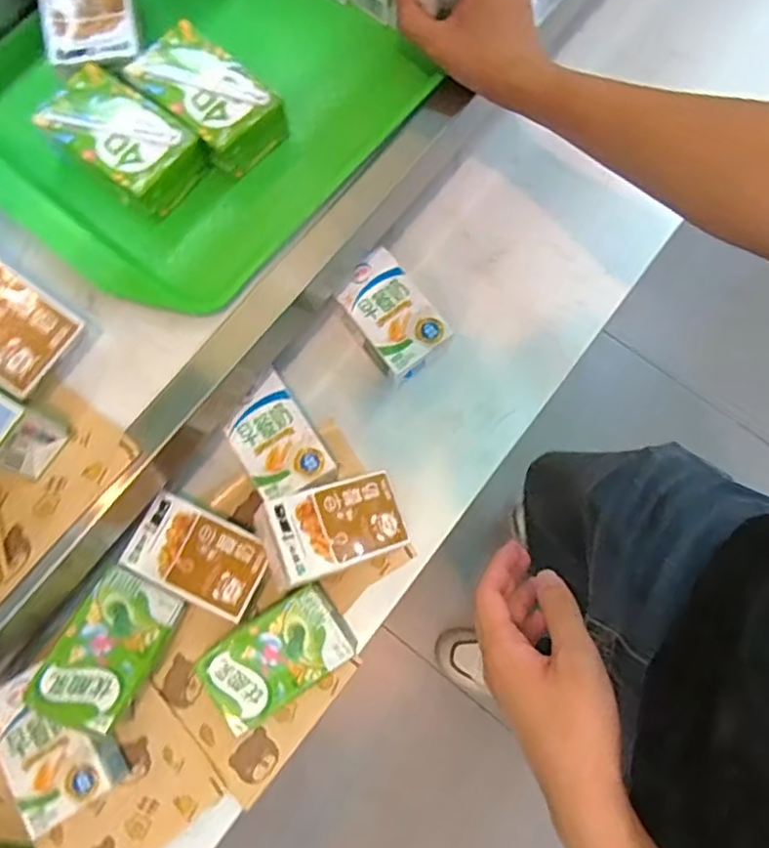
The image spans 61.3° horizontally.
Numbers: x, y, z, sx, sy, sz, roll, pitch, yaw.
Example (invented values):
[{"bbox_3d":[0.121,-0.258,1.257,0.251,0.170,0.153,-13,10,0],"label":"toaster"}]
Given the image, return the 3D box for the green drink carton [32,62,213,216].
[{"bbox_3d":[-0.193,-0.210,0.487,0.109,0.036,0.066,35,78,8],"label":"green drink carton"}]

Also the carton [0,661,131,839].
[{"bbox_3d":[-0.251,0.240,0.495,0.070,0.036,0.106,-34,78,-8],"label":"carton"}]

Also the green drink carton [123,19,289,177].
[{"bbox_3d":[-0.133,-0.245,0.498,0.105,0.046,0.064,41,79,9],"label":"green drink carton"}]

